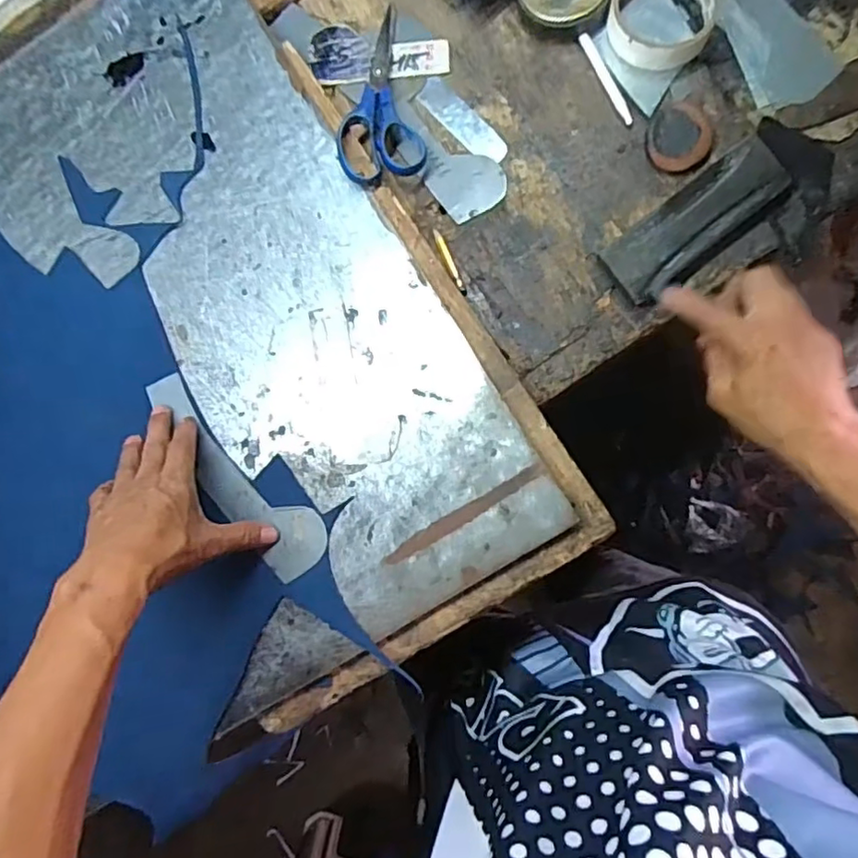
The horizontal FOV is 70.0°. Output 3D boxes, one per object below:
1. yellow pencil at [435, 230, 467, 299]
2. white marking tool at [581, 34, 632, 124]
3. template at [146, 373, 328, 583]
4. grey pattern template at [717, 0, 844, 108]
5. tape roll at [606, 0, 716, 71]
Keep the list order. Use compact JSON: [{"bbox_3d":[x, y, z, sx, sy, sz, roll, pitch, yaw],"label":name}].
[{"bbox_3d":[0.017,-0.140,0.514,0.008,0.008,0.062,-25,86,5],"label":"yellow pencil"},{"bbox_3d":[0.147,-0.291,0.510,0.009,0.004,0.088,-24,86,5],"label":"white marking tool"},{"bbox_3d":[-0.165,0.037,0.505,0.207,0.010,0.052,43,93,11],"label":"template"},{"bbox_3d":[0.268,-0.364,0.520,0.070,0.008,0.200,-29,85,6],"label":"grey pattern template"},{"bbox_3d":[0.191,-0.342,0.503,0.084,0.021,0.091,0,88,6],"label":"tape roll"}]

